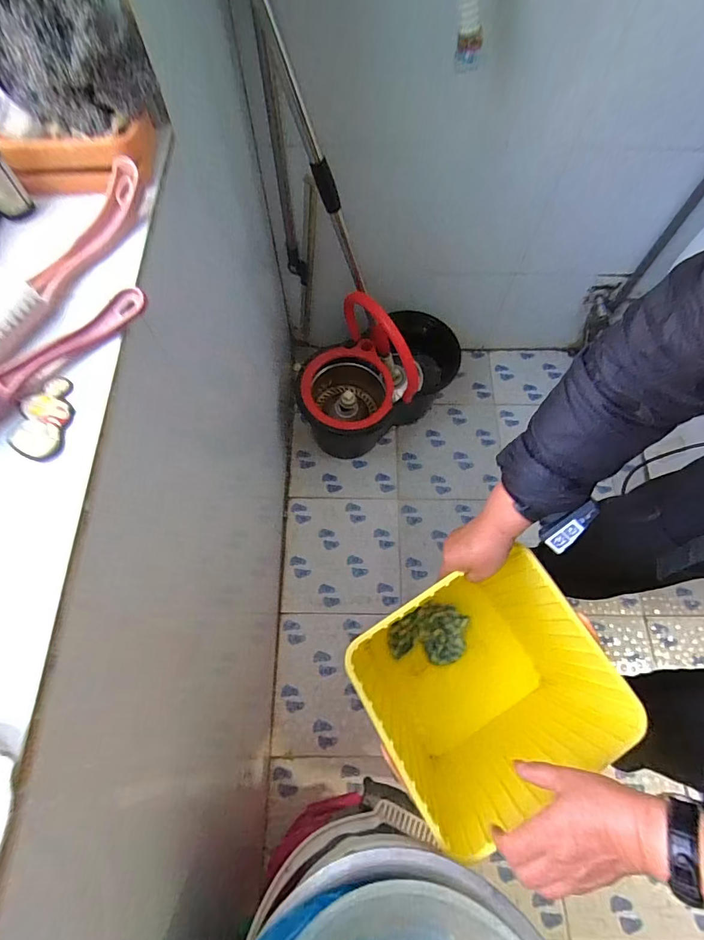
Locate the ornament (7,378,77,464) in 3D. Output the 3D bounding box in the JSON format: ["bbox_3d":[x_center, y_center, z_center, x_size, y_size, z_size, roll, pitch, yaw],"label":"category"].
[{"bbox_3d":[-0.217,-0.037,0.307,0.034,0.007,0.062,4,68,1],"label":"ornament"}]

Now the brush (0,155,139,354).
[{"bbox_3d":[-0.241,-0.157,0.336,0.035,0.031,0.220,25,70,9],"label":"brush"}]

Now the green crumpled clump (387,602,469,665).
[{"bbox_3d":[0.125,0.268,0.723,0.123,0.030,0.090,7,68,2],"label":"green crumpled clump"}]

